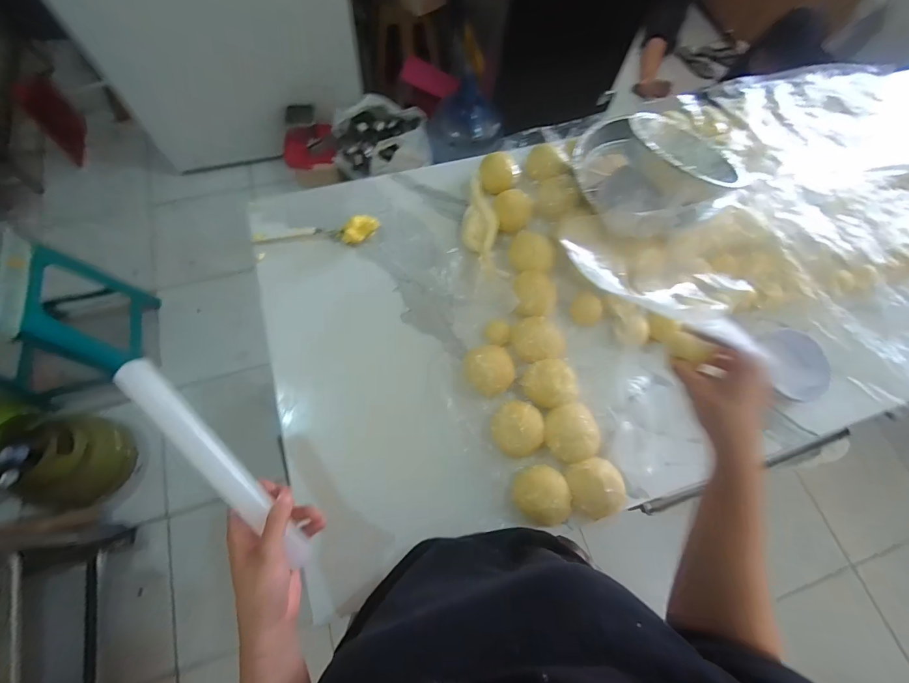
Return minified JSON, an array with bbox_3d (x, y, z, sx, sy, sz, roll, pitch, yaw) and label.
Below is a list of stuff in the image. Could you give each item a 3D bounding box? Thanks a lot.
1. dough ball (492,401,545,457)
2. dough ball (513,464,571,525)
[{"bbox_3d":[0.079,0.111,0.485,0.065,0.038,0.062,0,69,-1],"label":"dough ball"},{"bbox_3d":[0.103,0.184,0.460,0.063,0.045,0.064,0,69,-1],"label":"dough ball"}]

